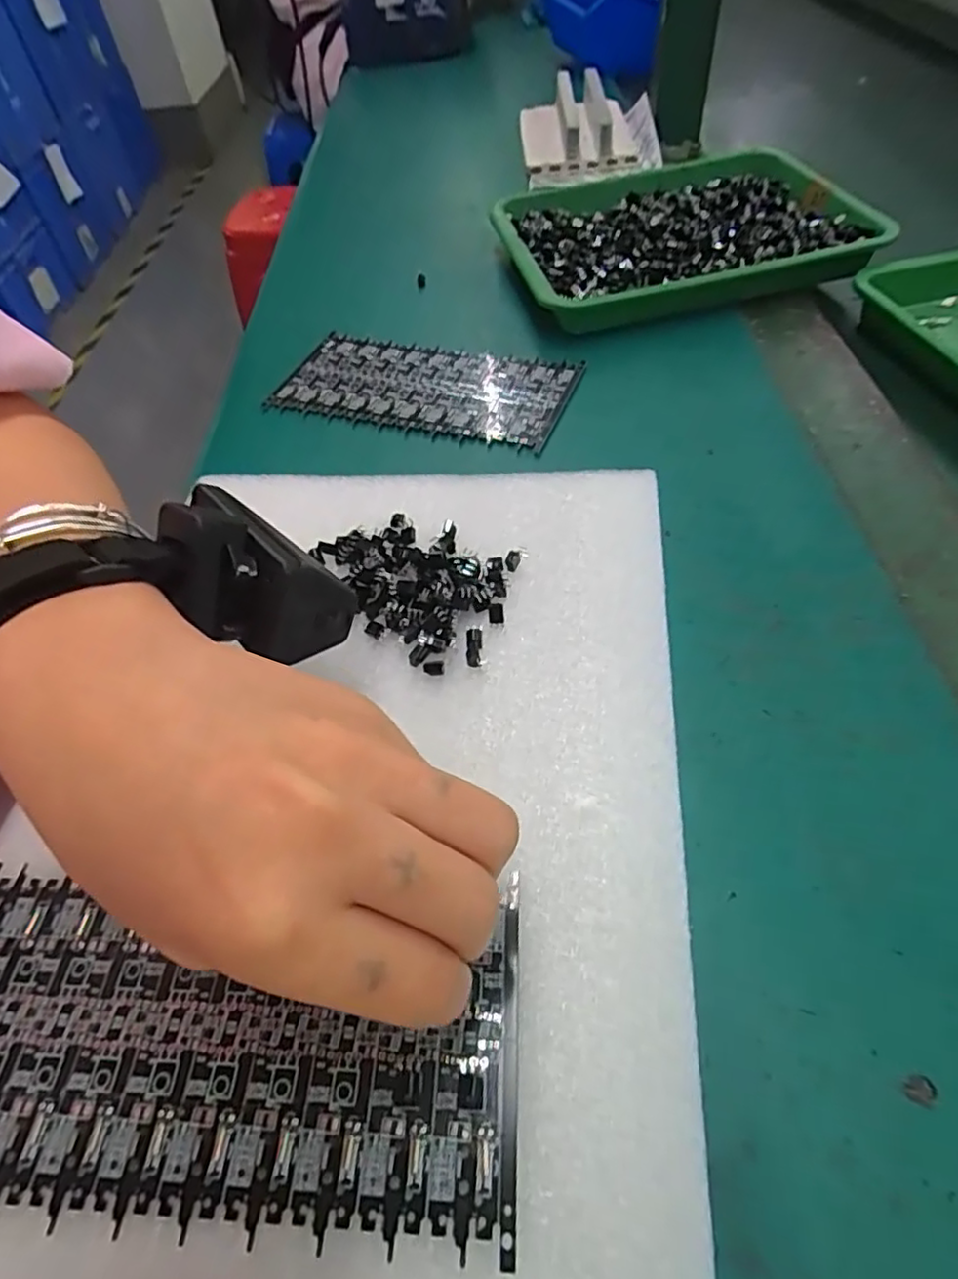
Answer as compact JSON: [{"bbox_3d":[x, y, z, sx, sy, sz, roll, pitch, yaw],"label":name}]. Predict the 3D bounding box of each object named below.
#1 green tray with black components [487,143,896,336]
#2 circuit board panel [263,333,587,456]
[{"bbox_3d":[0.123,-0.269,0.426,0.211,0.029,0.181,-12,52,-3],"label":"green tray with black components"},{"bbox_3d":[-0.032,-0.139,0.358,0.161,0.007,0.074,12,55,15],"label":"circuit board panel"}]

